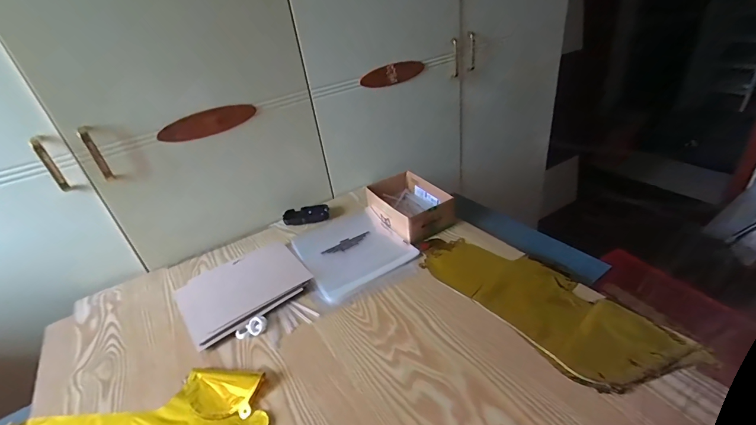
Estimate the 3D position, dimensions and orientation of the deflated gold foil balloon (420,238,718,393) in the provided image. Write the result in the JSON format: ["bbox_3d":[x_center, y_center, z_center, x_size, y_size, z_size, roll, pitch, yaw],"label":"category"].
[{"bbox_3d":[0.256,0.134,0.591,0.171,0.009,0.405,-25,36,-27],"label":"deflated gold foil balloon"}]

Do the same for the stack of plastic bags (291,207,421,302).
[{"bbox_3d":[-0.062,0.072,0.751,0.205,0.015,0.218,-24,36,-25],"label":"stack of plastic bags"}]

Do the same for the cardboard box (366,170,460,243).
[{"bbox_3d":[0.073,-0.016,0.832,0.143,0.070,0.200,-19,34,-19],"label":"cardboard box"}]

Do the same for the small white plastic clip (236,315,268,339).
[{"bbox_3d":[-0.211,0.192,0.588,0.050,0.013,0.029,-16,33,-15],"label":"small white plastic clip"}]

